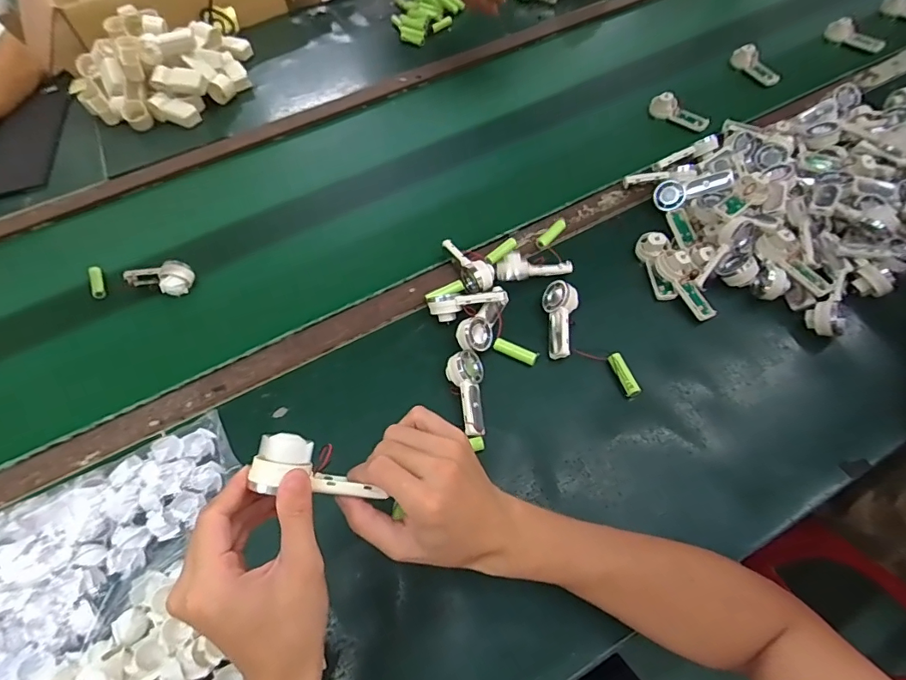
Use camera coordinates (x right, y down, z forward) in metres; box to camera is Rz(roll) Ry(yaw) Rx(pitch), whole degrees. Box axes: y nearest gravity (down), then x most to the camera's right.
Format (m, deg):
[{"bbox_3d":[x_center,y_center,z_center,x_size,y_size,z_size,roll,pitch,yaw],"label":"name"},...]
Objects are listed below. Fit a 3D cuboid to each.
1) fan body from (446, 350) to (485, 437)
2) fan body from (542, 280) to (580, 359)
[{"bbox_3d":[0.017,0.058,0.516,0.038,0.022,0.092,9,63,-40],"label":"fan body"},{"bbox_3d":[0.125,-0.024,0.553,0.037,0.023,0.092,2,72,5],"label":"fan body"}]

